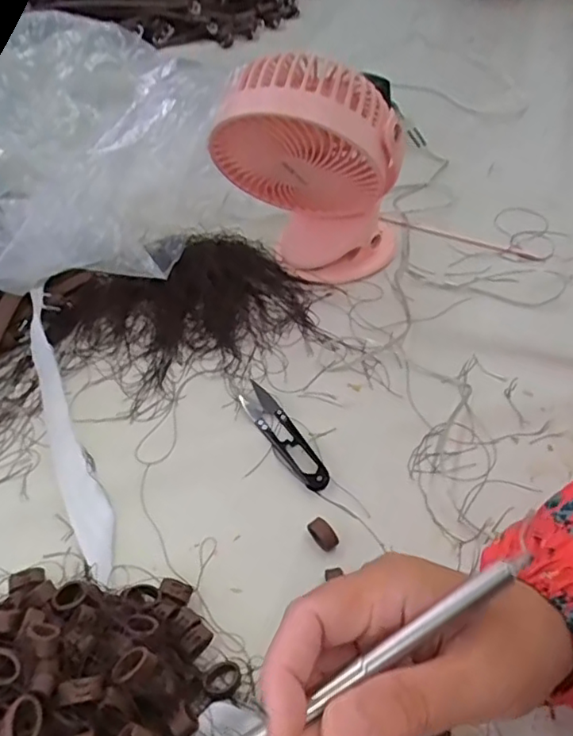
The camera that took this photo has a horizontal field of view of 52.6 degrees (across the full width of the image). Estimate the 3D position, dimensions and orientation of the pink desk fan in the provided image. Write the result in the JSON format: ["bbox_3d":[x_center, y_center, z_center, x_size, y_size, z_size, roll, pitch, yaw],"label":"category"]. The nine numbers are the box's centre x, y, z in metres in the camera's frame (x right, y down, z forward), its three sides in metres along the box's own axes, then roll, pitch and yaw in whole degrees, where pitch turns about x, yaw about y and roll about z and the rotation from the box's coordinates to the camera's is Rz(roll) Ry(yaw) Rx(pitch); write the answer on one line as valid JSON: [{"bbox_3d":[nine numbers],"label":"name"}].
[{"bbox_3d":[0.020,-0.151,0.465,0.144,0.181,0.093,5,48,6],"label":"pink desk fan"}]

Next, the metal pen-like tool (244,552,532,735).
[{"bbox_3d":[0.025,0.108,0.206,0.139,0.005,0.008,-31,54,-7],"label":"metal pen-like tool"}]

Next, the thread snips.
[{"bbox_3d":[-0.002,0.048,0.417,0.022,0.007,0.097,-28,53,-22],"label":"thread snips"}]

